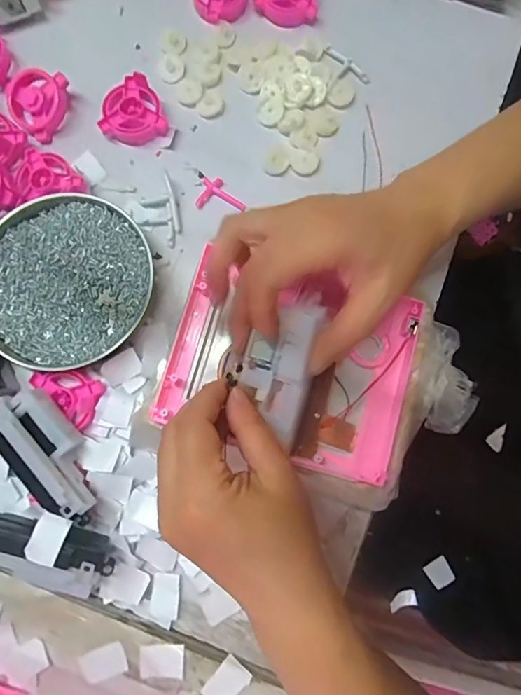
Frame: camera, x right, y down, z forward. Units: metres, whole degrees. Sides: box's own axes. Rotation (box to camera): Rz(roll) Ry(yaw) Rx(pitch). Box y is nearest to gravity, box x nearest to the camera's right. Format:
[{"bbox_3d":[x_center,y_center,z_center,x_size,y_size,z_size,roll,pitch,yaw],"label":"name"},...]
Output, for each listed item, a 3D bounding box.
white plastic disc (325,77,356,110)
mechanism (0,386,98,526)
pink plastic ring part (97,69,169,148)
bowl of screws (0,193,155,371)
[{"bbox_3d":[0.069,-0.218,0.382,0.024,0.007,0.023,0,80,0],"label":"white plastic disc"},{"bbox_3d":[-0.150,0.070,0.312,0.037,0.034,0.109,-39,82,-7],"label":"mechanism"},{"bbox_3d":[-0.110,-0.199,0.374,0.052,0.019,0.051,0,80,0],"label":"pink plastic ring part"},{"bbox_3d":[-0.153,-0.052,0.347,0.126,0.019,0.134,0,80,0],"label":"bowl of screws"}]

